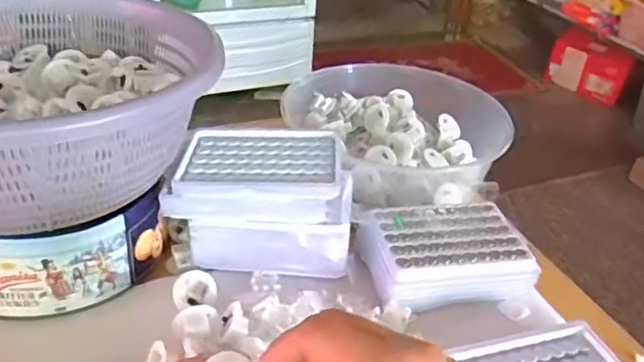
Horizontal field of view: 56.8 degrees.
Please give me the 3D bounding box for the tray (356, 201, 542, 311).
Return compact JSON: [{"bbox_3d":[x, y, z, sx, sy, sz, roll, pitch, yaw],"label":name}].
[{"bbox_3d":[0.104,0.058,0.506,0.130,0.030,0.098,-6,36,-15],"label":"tray"}]

